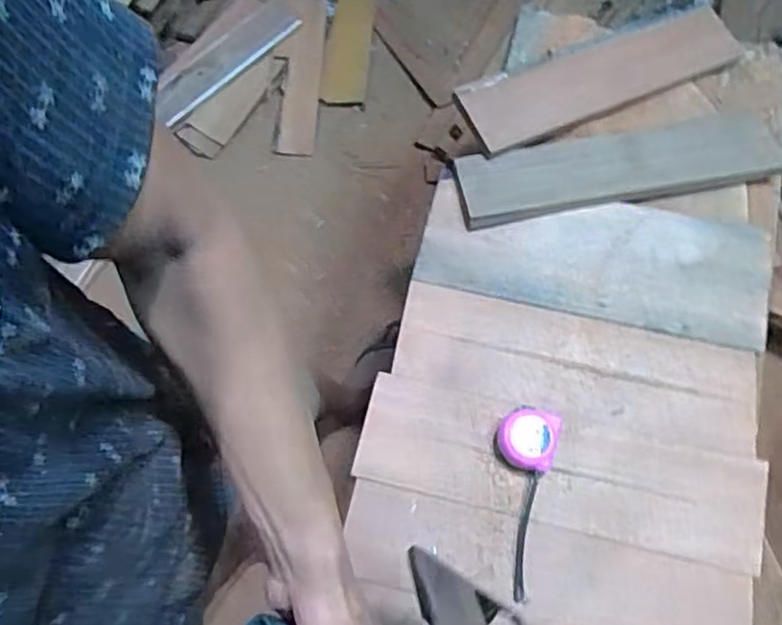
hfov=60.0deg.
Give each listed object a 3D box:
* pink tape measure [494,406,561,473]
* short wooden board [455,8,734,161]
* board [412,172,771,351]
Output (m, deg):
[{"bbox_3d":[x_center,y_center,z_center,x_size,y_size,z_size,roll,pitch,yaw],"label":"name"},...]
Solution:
[{"bbox_3d":[0.153,0.144,0.770,0.063,0.045,0.064,15,71,9],"label":"pink tape measure"},{"bbox_3d":[0.307,-0.339,0.971,0.437,0.020,0.106,-24,82,-14],"label":"short wooden board"},{"bbox_3d":[0.263,-0.072,0.881,0.436,0.015,0.169,11,68,5],"label":"board"}]

